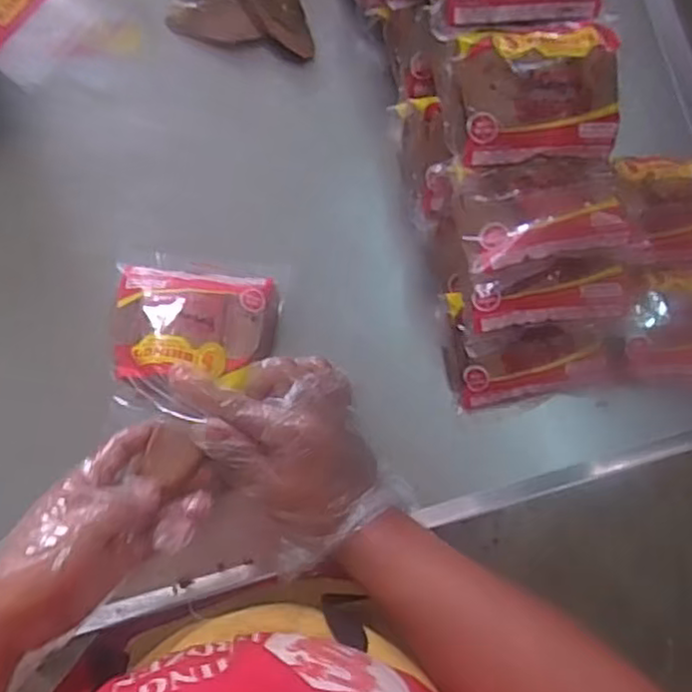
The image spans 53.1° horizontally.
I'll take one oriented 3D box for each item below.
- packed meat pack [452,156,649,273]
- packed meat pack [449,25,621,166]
[{"bbox_3d":[0.151,-0.101,0.522,0.127,0.026,0.077,-10,84,-4],"label":"packed meat pack"},{"bbox_3d":[0.143,-0.186,0.514,0.122,0.023,0.096,-7,100,-5],"label":"packed meat pack"}]

